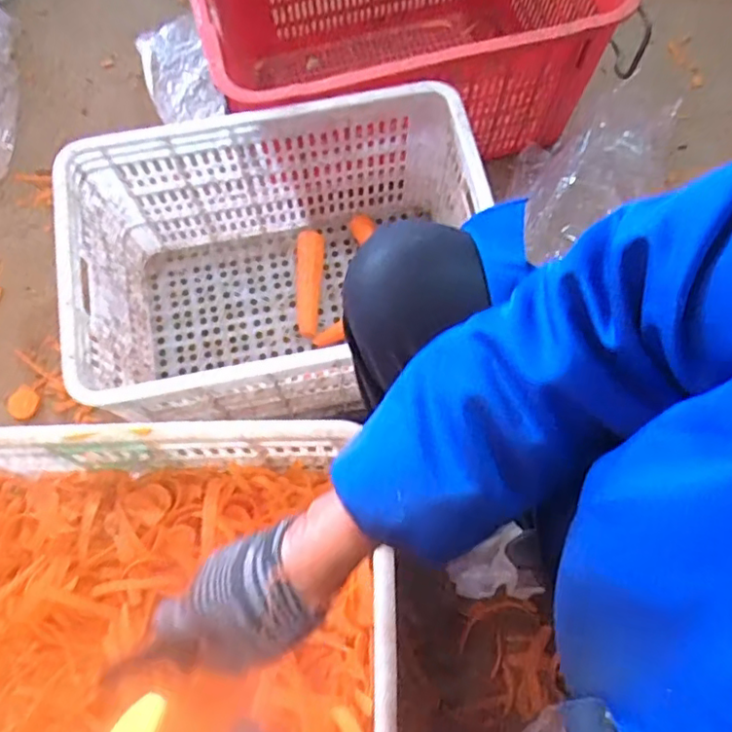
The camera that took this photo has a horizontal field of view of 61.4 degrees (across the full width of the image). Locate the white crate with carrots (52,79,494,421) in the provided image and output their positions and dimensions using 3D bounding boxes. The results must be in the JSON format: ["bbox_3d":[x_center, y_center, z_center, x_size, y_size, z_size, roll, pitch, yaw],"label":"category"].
[{"bbox_3d":[-0.109,-0.125,0.878,0.517,0.277,0.363,-11,70,-2],"label":"white crate with carrots"}]

